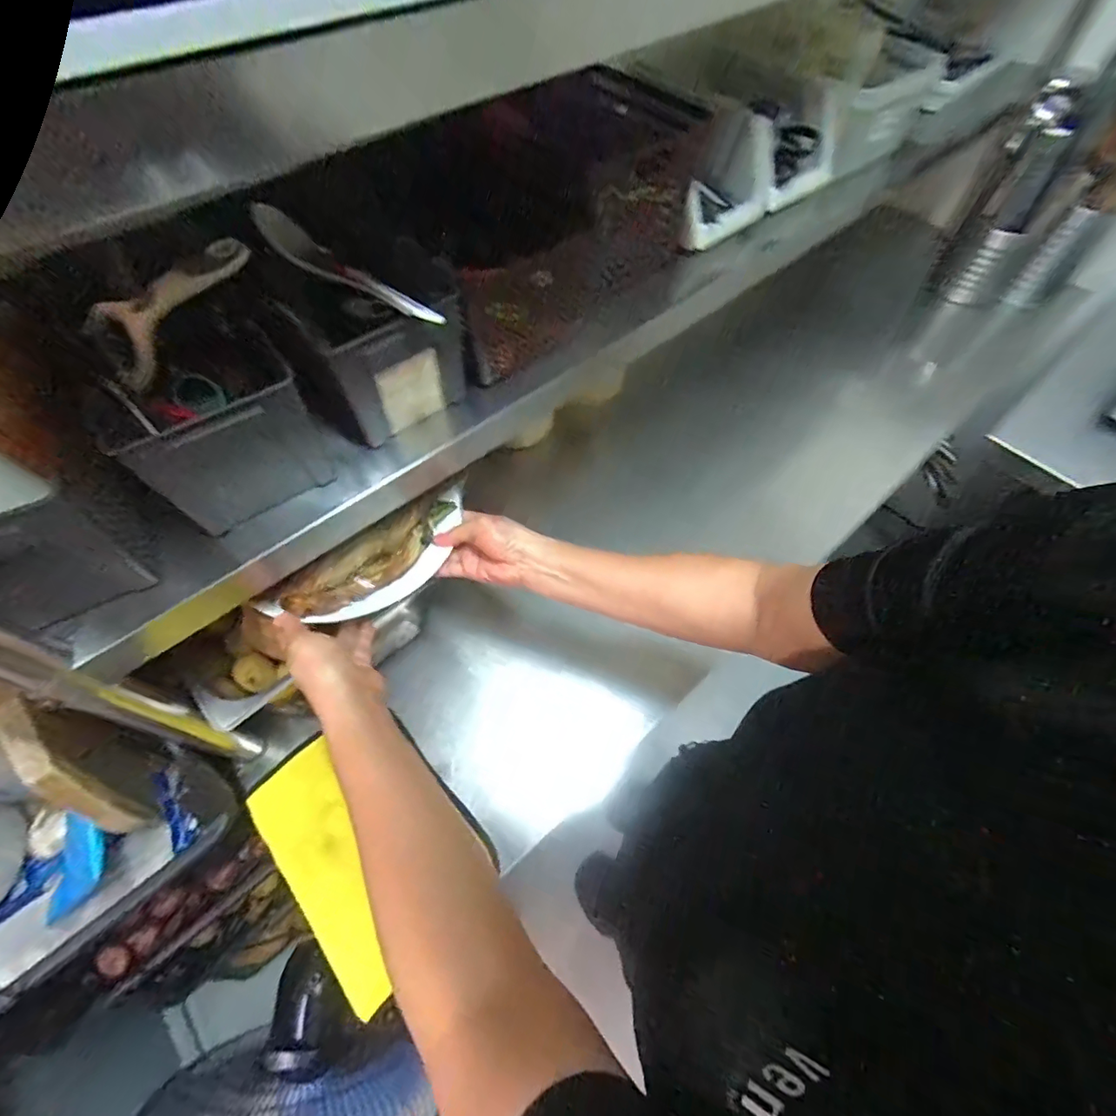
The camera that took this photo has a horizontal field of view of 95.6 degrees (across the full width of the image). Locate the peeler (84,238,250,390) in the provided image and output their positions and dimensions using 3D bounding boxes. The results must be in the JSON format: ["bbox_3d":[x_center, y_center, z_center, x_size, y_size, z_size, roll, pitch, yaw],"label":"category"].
[{"bbox_3d":[-0.313,-0.209,0.410,0.054,0.030,0.142,38,83,20],"label":"peeler"}]

